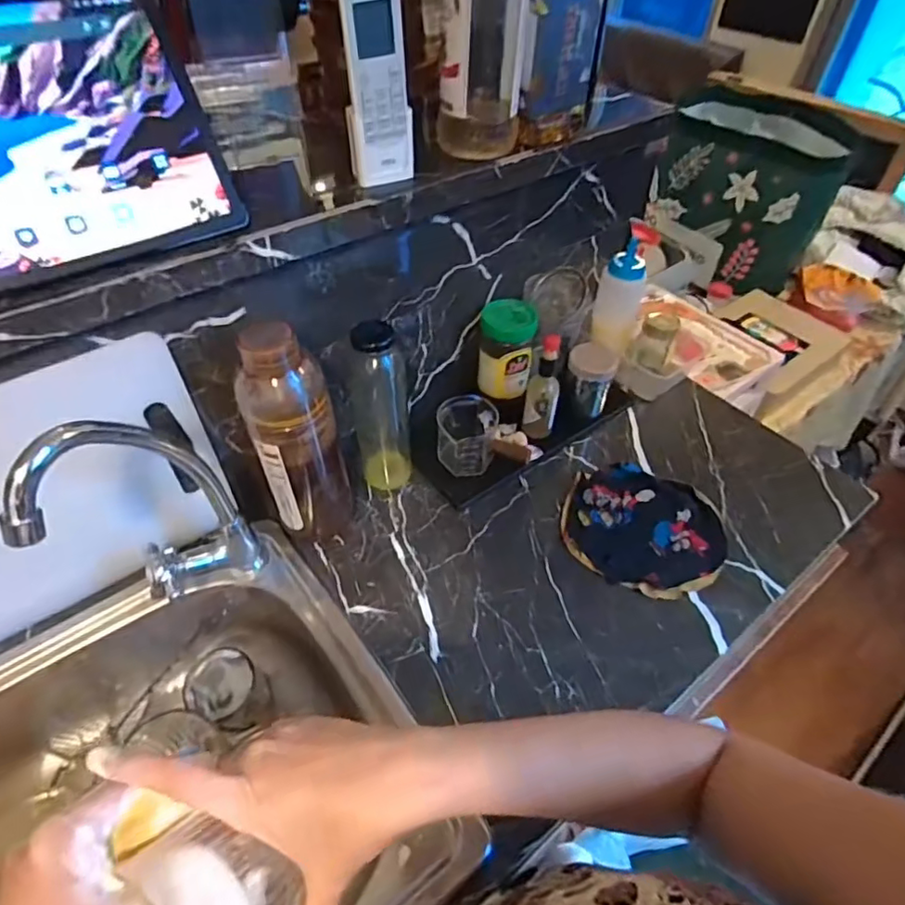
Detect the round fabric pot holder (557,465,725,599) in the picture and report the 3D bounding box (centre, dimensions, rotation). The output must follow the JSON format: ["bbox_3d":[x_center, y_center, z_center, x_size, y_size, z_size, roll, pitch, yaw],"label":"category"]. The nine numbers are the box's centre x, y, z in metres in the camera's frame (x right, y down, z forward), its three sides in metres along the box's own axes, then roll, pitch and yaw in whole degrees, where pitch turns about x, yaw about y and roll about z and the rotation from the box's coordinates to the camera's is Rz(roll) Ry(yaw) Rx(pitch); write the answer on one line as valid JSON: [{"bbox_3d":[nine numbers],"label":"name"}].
[{"bbox_3d":[0.206,0.078,0.609,0.167,0.012,0.154,2,49,-2],"label":"round fabric pot holder"}]

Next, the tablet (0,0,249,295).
[{"bbox_3d":[-0.285,-0.198,0.359,0.248,0.165,0.010,-28,20,-25],"label":"tablet"}]

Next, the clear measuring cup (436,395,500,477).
[{"bbox_3d":[0.017,-0.021,0.650,0.066,0.066,0.071,1,48,-1],"label":"clear measuring cup"}]

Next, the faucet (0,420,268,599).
[{"bbox_3d":[-0.243,0.060,0.449,0.052,0.255,0.142,26,53,21],"label":"faucet"}]

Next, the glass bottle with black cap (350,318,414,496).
[{"bbox_3d":[-0.073,-0.048,0.590,0.058,0.207,0.064,-1,48,-3],"label":"glass bottle with black cap"}]

